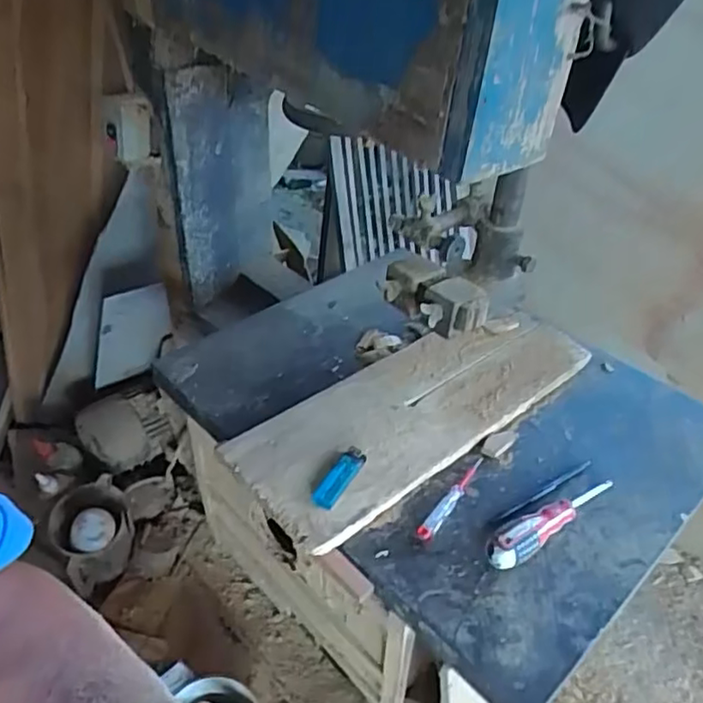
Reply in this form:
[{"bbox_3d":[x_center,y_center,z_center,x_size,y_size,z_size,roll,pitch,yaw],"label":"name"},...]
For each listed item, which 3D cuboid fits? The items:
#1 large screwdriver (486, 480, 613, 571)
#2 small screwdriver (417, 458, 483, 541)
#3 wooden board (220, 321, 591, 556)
[{"bbox_3d":[0.202,0.159,0.631,0.182,0.029,0.030,-21,45,-33],"label":"large screwdriver"},{"bbox_3d":[0.106,0.150,0.660,0.015,0.011,0.125,28,41,25],"label":"small screwdriver"},{"bbox_3d":[0.089,0.056,0.758,0.456,0.020,0.174,-28,49,-33],"label":"wooden board"}]

